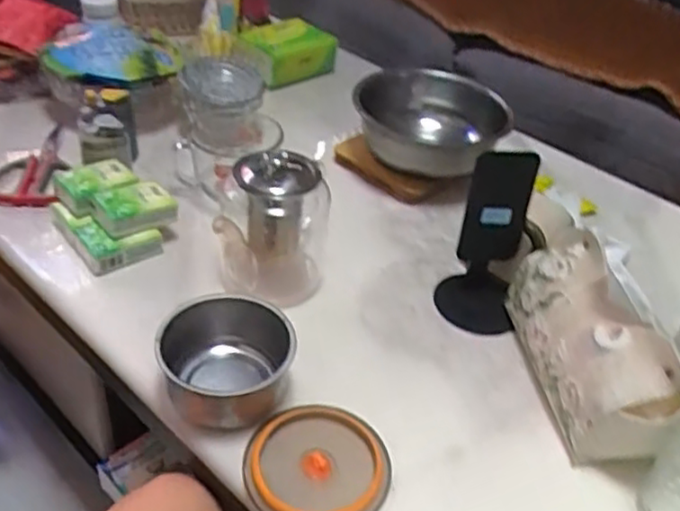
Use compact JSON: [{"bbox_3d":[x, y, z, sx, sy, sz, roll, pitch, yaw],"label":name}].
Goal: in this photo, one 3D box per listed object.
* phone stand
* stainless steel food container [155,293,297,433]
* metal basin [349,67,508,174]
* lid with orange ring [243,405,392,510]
[{"bbox_3d":[0.148,-0.001,0.662,0.080,0.184,0.087,15,41,9],"label":"phone stand"},{"bbox_3d":[-0.096,0.096,0.576,0.110,0.068,0.105,0,41,-9],"label":"stainless steel food container"},{"bbox_3d":[0.112,-0.166,0.862,0.181,0.082,0.181,4,40,-4],"label":"metal basin"},{"bbox_3d":[-0.015,0.164,0.531,0.108,0.018,0.111,4,40,-4],"label":"lid with orange ring"}]

